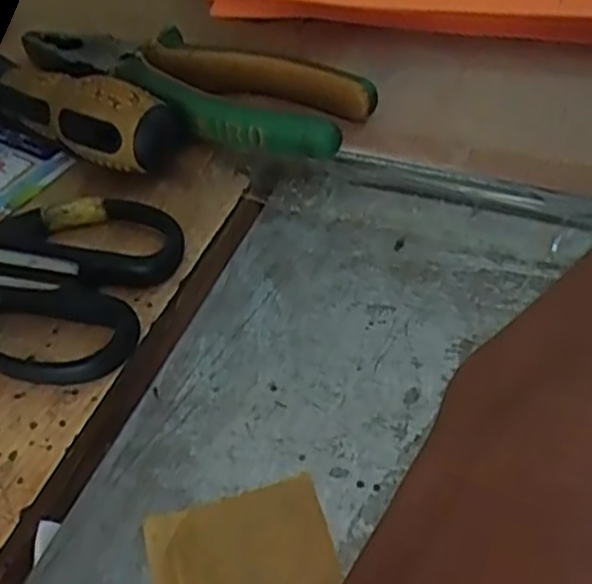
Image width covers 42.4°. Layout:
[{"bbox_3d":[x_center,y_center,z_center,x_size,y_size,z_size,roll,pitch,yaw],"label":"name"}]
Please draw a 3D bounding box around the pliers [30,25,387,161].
[{"bbox_3d":[-0.048,-0.088,0.323,0.161,0.025,0.048,26,56,26],"label":"pliers"}]

